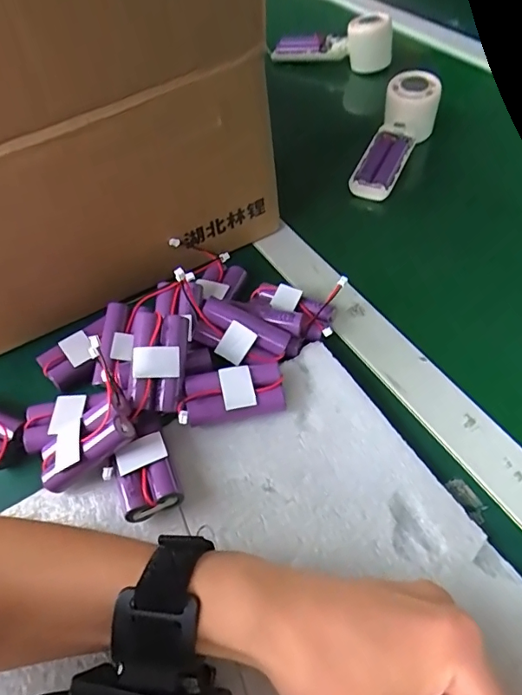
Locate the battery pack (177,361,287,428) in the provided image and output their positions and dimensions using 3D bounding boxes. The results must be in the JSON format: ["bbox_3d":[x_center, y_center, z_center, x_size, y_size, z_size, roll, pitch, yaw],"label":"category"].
[{"bbox_3d":[-0.020,0.033,0.329,0.070,0.024,0.032,-13,54,-5],"label":"battery pack"}]

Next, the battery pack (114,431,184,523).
[{"bbox_3d":[-0.070,0.081,0.299,0.034,0.021,0.052,-22,55,-11],"label":"battery pack"}]

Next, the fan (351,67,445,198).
[{"bbox_3d":[0.143,-0.221,0.523,0.051,0.051,0.156,23,73,19],"label":"fan"}]

